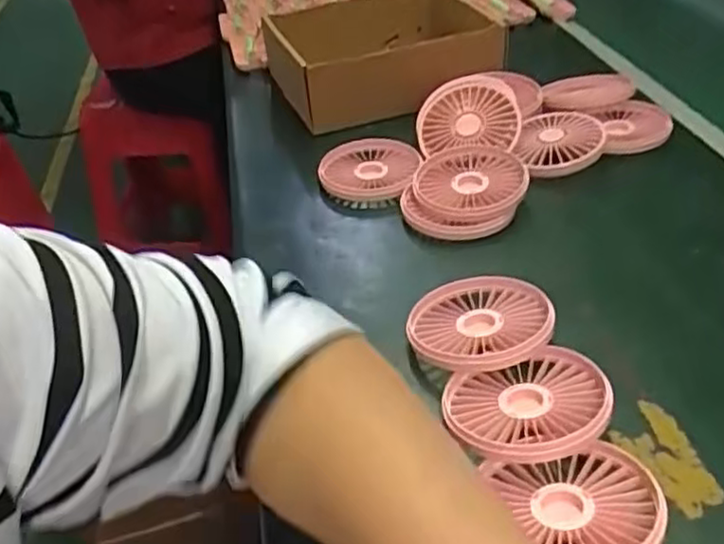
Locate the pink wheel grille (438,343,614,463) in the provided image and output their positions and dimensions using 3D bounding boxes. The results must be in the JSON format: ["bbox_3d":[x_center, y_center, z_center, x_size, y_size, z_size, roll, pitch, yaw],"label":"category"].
[{"bbox_3d":[0.091,0.074,0.374,0.086,0.027,0.072,-13,38,-7],"label":"pink wheel grille"}]

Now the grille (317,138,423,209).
[{"bbox_3d":[0.007,-0.089,0.614,0.087,0.025,0.085,-2,38,8],"label":"grille"}]

